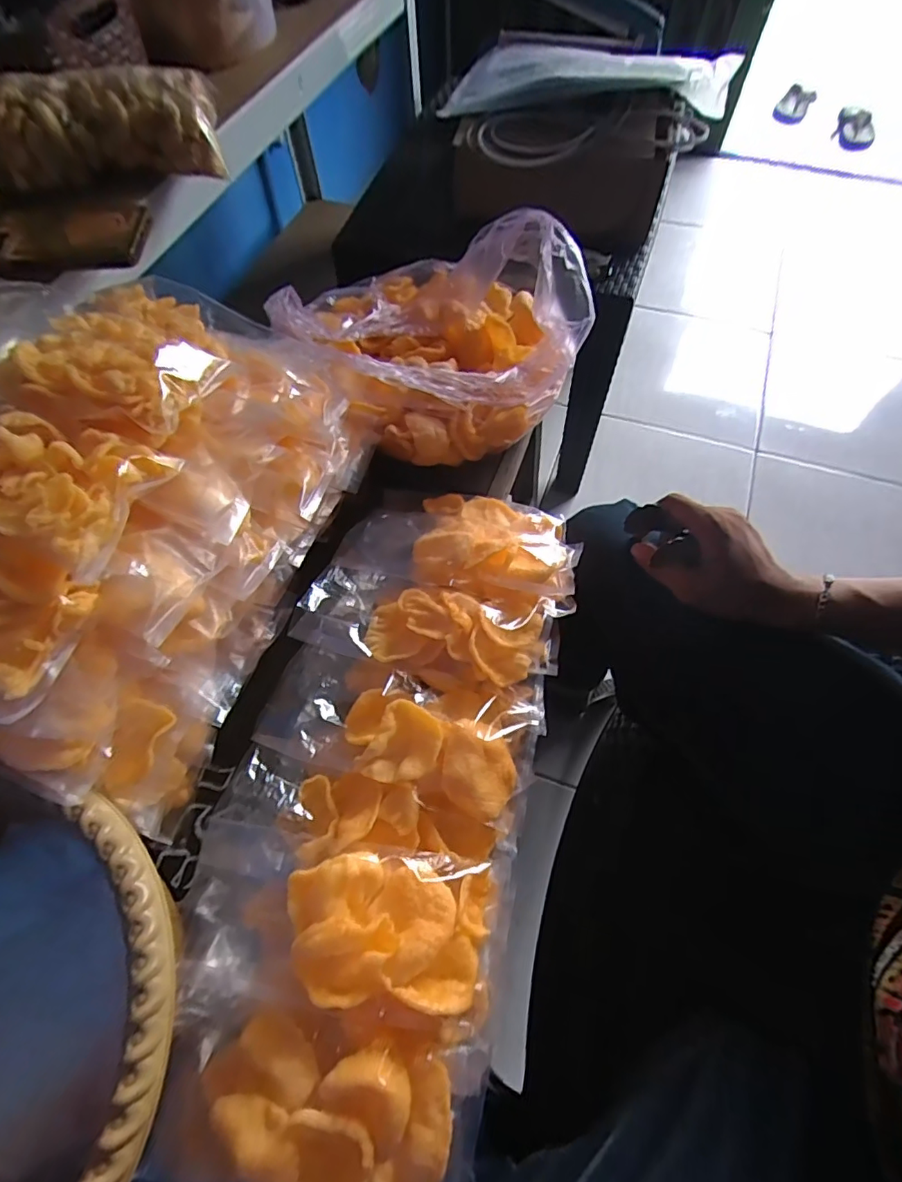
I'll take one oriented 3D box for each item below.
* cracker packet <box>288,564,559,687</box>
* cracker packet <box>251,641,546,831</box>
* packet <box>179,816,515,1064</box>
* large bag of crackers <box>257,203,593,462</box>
[{"bbox_3d":[-0.016,0.031,0.436,0.211,0.056,0.084,11,63,5],"label":"cracker packet"},{"bbox_3d":[-0.043,0.104,0.400,0.209,0.057,0.094,14,63,7],"label":"cracker packet"},{"bbox_3d":[-0.074,0.215,0.337,0.211,0.076,0.103,8,62,3],"label":"packet"},{"bbox_3d":[-0.016,-0.275,0.534,0.245,0.147,0.244,-19,64,-11],"label":"large bag of crackers"}]

